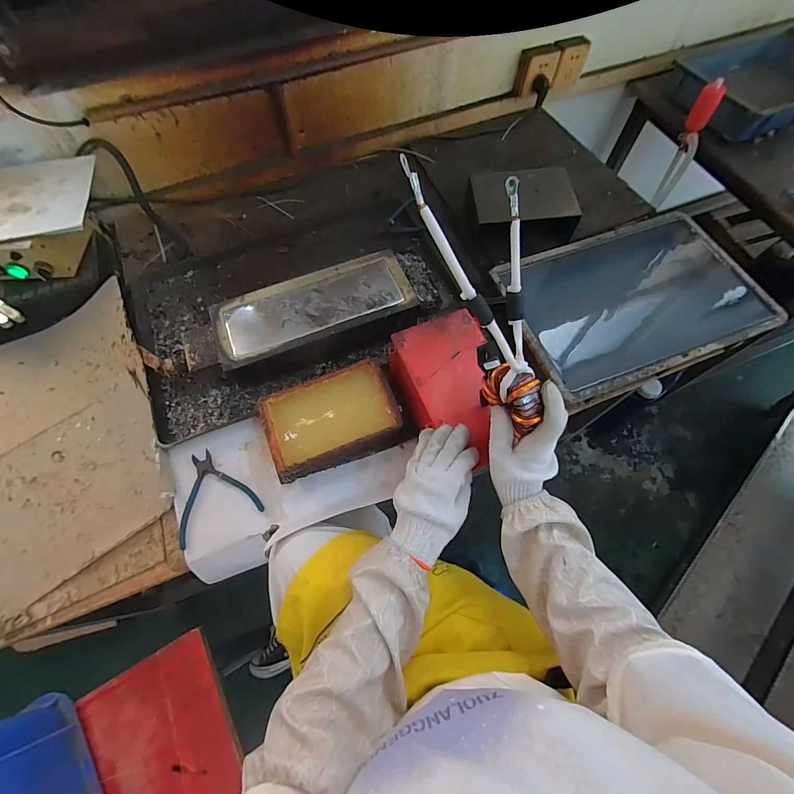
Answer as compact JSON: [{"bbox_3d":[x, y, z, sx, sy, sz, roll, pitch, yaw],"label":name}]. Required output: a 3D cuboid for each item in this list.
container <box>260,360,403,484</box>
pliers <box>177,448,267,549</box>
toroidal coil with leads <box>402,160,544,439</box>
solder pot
[{"bbox_3d":[-0.104,0.035,0.589,0.206,0.056,0.138,-18,66,-8],"label":"container"},{"bbox_3d":[-0.293,0.146,0.580,0.128,0.015,0.131,-25,67,-10],"label":"pliers"},{"bbox_3d":[0.103,-0.103,0.385,0.101,0.290,0.074,-37,30,-14],"label":"toroidal coil with leads"},{"bbox_3d":[-0.142,-0.143,0.662,0.339,0.075,0.151,-18,67,-7],"label":"solder pot"}]

